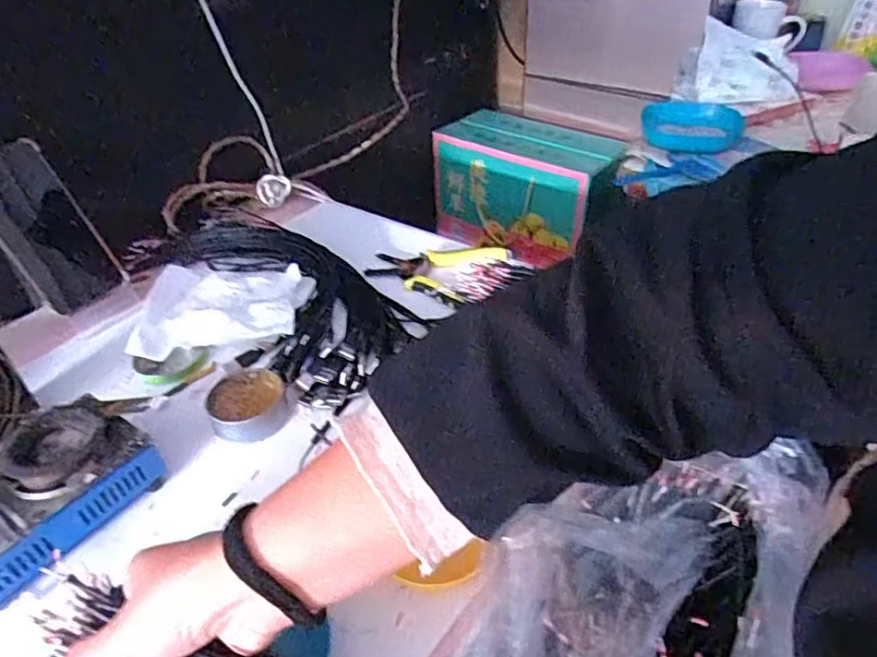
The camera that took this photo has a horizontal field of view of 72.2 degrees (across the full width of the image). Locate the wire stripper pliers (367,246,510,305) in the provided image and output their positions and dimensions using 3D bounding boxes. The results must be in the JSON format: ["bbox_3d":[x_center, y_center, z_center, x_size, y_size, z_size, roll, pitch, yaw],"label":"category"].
[{"bbox_3d":[-0.004,-0.076,0.678,0.147,0.017,0.102,15,43,21],"label":"wire stripper pliers"}]

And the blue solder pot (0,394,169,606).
[{"bbox_3d":[-0.291,0.121,0.431,0.098,0.058,0.149,23,46,28],"label":"blue solder pot"}]

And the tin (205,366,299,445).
[{"bbox_3d":[-0.160,0.066,0.517,0.069,0.024,0.064,-2,40,2],"label":"tin"}]

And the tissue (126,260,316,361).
[{"bbox_3d":[-0.216,-0.034,0.625,0.153,0.033,0.163,-4,40,-1],"label":"tissue"}]

